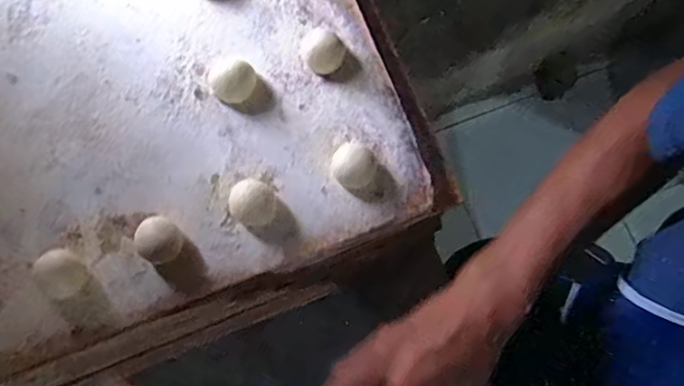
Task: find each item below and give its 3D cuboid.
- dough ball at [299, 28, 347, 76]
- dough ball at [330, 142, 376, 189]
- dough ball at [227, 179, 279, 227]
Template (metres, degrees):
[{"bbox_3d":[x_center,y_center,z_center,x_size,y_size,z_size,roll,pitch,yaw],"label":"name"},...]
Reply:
[{"bbox_3d":[-0.014,-0.108,0.401,0.030,0.018,0.036,-34,79,-6],"label":"dough ball"},{"bbox_3d":[0.009,-0.022,0.383,0.031,0.024,0.034,0,78,1],"label":"dough ball"},{"bbox_3d":[-0.063,0.006,0.377,0.031,0.024,0.033,0,78,1],"label":"dough ball"}]

